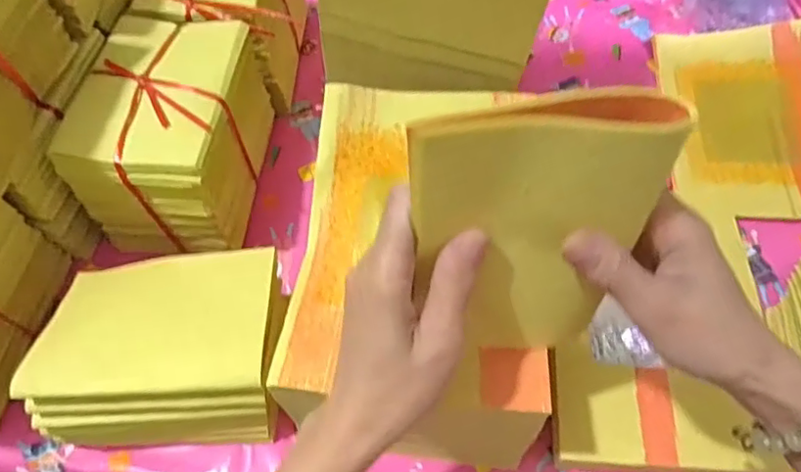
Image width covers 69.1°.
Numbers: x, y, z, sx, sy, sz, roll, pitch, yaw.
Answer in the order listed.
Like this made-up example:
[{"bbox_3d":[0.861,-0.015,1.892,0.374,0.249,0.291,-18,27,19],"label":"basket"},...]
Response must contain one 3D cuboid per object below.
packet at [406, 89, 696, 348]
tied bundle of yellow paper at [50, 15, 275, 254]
[{"bbox_3d":[0.060,0.002,0.285,0.106,0.158,0.019,-3,48,0],"label":"packet"},{"bbox_3d":[-0.200,-0.092,0.521,0.120,0.129,0.168,5,61,5],"label":"tied bundle of yellow paper"}]

